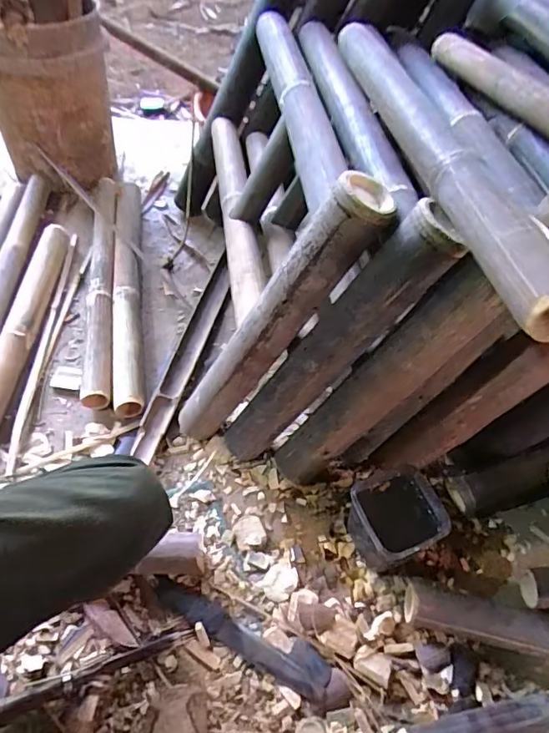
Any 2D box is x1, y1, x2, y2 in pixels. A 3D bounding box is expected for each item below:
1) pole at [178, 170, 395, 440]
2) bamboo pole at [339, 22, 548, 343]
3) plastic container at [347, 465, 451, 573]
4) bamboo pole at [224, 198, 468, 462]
[{"bbox_3d":[-0.020,-0.044,0.706,0.076,0.504,0.075,11,48,-31],"label":"pole"},{"bbox_3d":[0.163,-0.260,0.556,0.052,0.061,0.577,-8,55,-11],"label":"bamboo pole"},{"bbox_3d":[0.168,0.228,0.736,0.110,0.132,0.117,-18,57,-17],"label":"plastic container"},{"bbox_3d":[0.060,-0.005,0.685,0.066,0.496,0.065,9,48,-31],"label":"bamboo pole"}]

